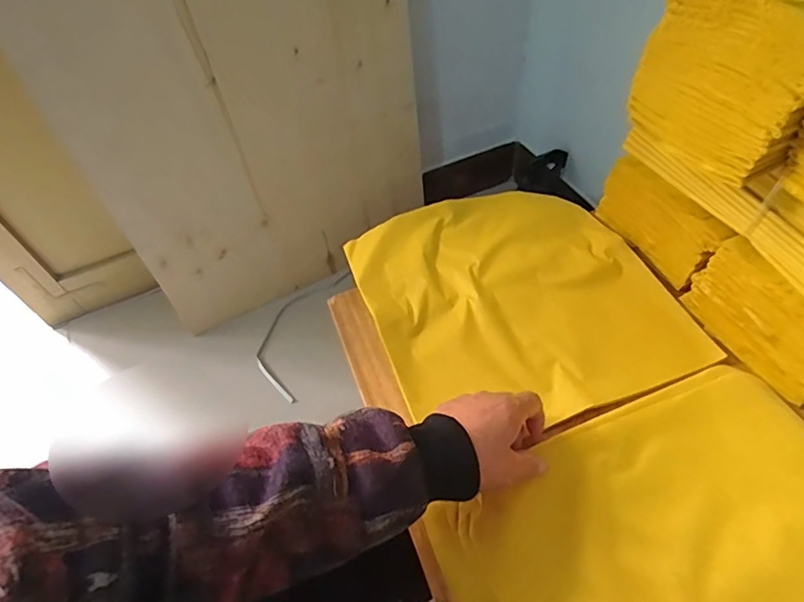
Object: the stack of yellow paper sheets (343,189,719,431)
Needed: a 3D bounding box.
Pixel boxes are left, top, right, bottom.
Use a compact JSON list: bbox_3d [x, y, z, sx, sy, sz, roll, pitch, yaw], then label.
[{"bbox_3d":[0.114,-0.010,0.542,0.289,0.014,0.305,-18,52,-8],"label":"stack of yellow paper sheets"}]

